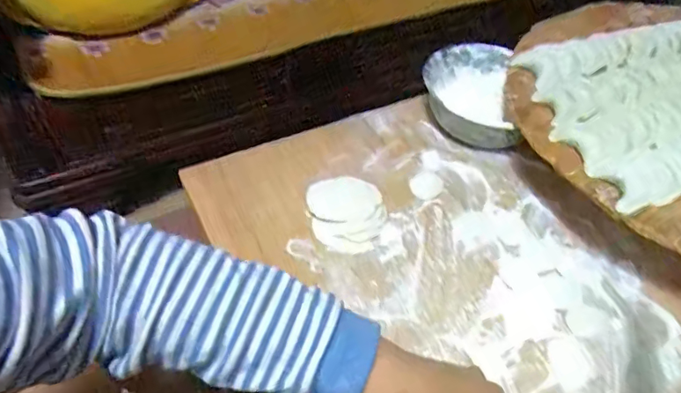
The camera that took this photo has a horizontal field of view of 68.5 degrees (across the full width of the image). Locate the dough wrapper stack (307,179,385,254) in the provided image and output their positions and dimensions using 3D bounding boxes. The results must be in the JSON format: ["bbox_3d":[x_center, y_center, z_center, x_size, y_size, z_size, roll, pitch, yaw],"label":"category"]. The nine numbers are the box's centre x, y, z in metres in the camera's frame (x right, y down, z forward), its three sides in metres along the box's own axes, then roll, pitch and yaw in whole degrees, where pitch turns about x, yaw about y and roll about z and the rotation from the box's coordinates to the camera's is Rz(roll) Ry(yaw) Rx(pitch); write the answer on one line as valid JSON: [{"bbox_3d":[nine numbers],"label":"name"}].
[{"bbox_3d":[0.007,0.014,0.517,0.074,0.017,0.092,-6,48,-9],"label":"dough wrapper stack"}]

